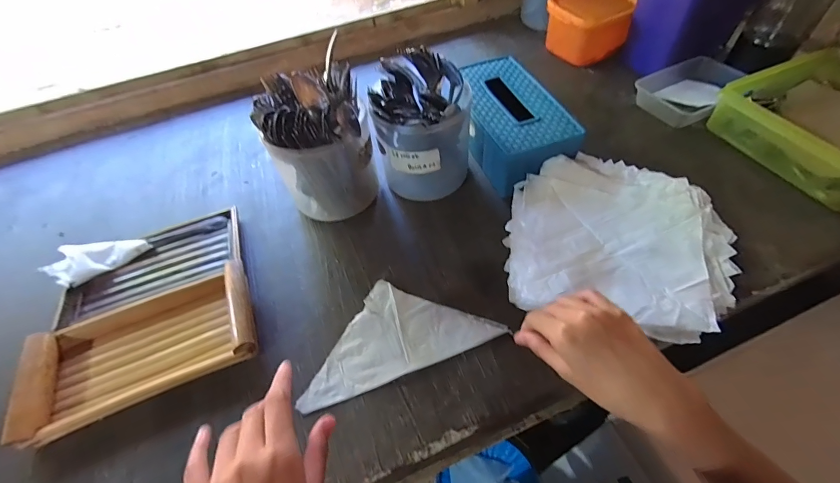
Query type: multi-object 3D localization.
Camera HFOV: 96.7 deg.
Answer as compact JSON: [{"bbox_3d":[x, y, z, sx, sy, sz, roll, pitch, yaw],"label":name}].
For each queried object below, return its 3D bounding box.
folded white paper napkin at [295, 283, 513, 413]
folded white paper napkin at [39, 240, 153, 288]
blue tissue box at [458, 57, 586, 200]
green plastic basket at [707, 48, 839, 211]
[{"bbox_3d":[-0.033,0.104,0.445,0.226,0.006,0.115,-19,55,-10],"label":"folded white paper napkin"},{"bbox_3d":[-0.441,0.023,0.516,0.113,0.030,0.052,-24,55,-30],"label":"folded white paper napkin"},{"bbox_3d":[0.136,-0.184,0.590,0.130,0.080,0.244,-17,53,-8],"label":"blue tissue box"},{"bbox_3d":[0.605,-0.171,0.549,0.239,0.086,0.245,-21,54,-11],"label":"green plastic basket"}]

